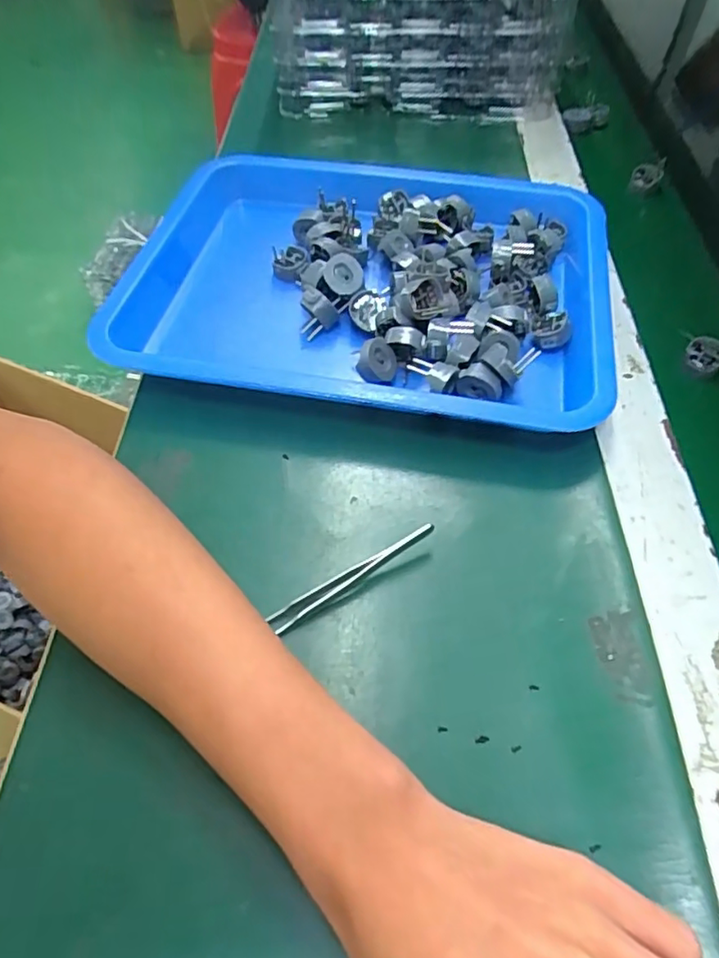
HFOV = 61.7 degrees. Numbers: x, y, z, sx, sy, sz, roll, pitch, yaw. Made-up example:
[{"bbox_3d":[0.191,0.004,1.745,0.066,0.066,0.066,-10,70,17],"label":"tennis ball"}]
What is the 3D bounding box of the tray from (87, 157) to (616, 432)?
[{"bbox_3d":[0.008,-0.146,0.438,0.332,0.039,0.262,10,54,8],"label":"tray"}]

